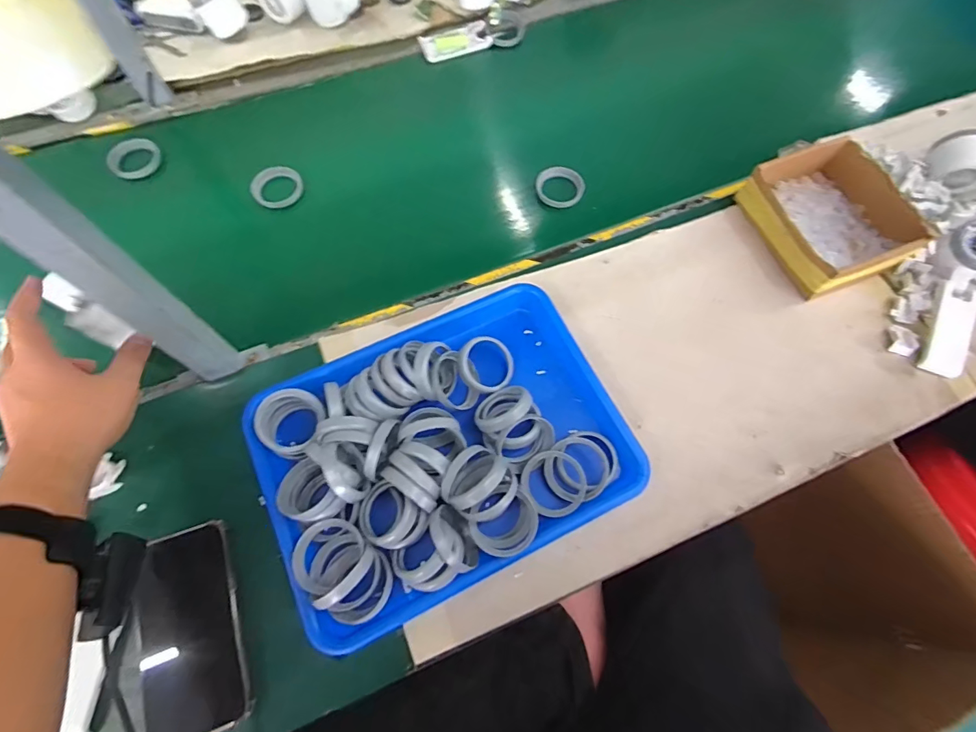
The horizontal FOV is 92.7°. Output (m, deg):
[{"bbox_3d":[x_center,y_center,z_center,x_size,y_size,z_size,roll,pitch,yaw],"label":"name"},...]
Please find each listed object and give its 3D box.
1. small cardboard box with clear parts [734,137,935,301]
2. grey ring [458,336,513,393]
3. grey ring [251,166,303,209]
[{"bbox_3d":[0.397,-0.175,0.548,0.149,0.050,0.163,-22,69,-11],"label":"small cardboard box with clear parts"},{"bbox_3d":[-0.001,-0.001,0.468,0.057,0.010,0.052,2,83,-18],"label":"grey ring"},{"bbox_3d":[-0.270,-0.229,0.595,0.061,0.009,0.067,0,66,-1],"label":"grey ring"}]

